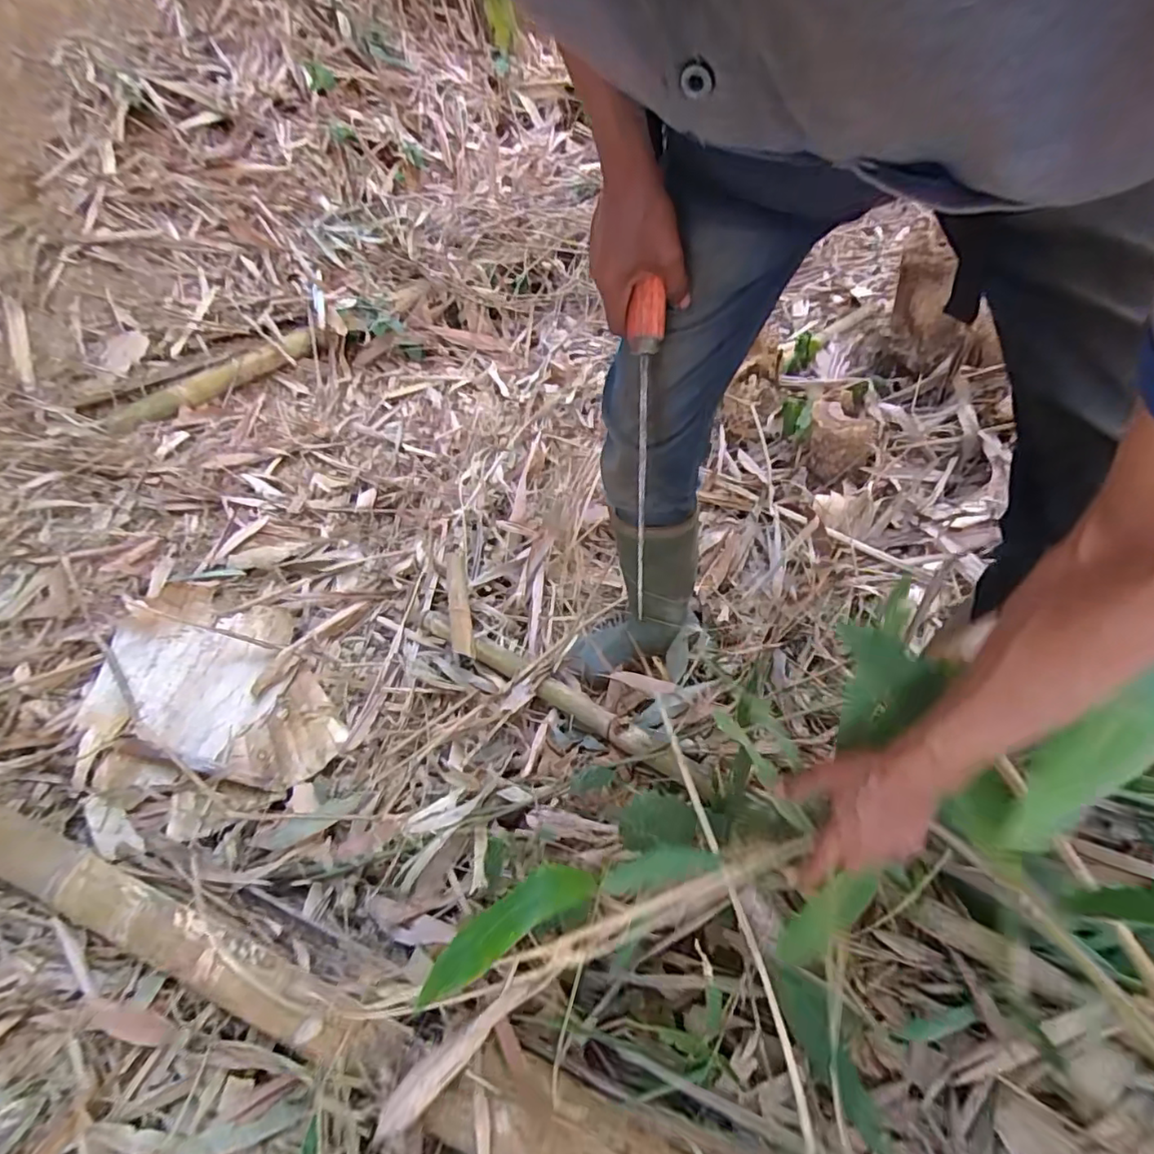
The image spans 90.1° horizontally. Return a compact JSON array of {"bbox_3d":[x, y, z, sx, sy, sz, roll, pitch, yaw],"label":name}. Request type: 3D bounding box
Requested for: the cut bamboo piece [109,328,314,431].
[{"bbox_3d":[-0.891,-0.492,1.434,0.069,0.055,0.518,25,58,30],"label":"cut bamboo piece"}]

